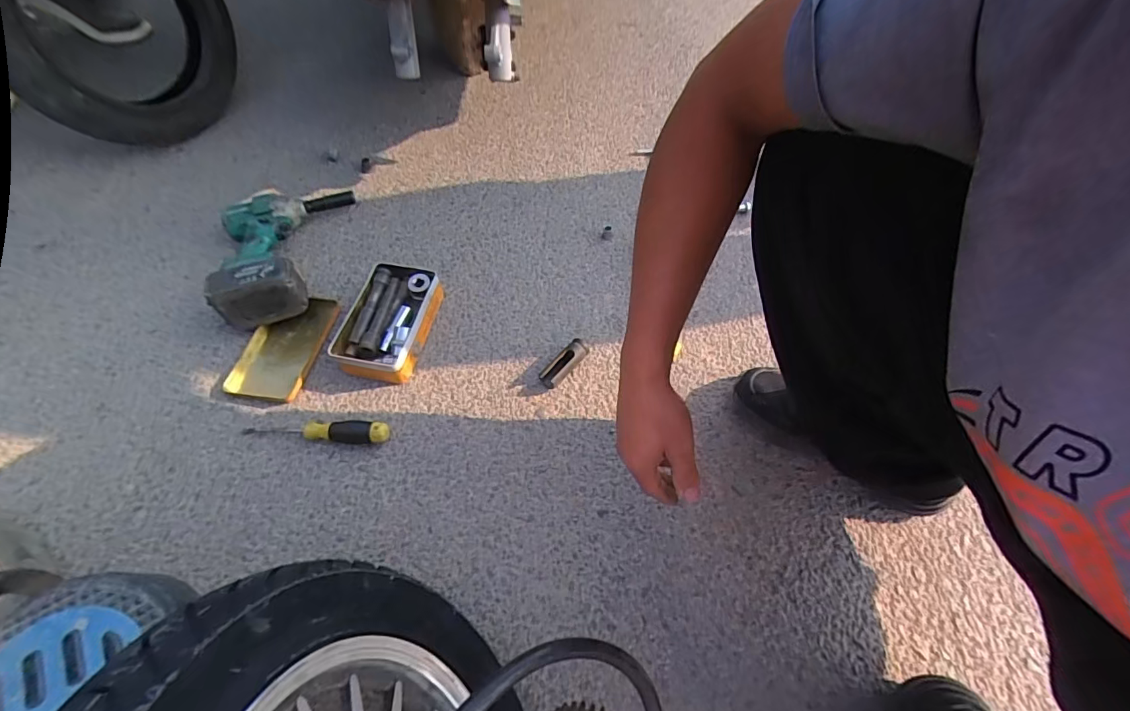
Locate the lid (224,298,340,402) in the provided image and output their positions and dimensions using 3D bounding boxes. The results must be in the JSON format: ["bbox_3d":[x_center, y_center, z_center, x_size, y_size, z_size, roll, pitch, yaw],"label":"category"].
[{"bbox_3d":[-0.405,-0.014,0.697,0.100,0.013,0.169,9,59,4],"label":"lid"}]

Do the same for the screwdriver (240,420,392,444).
[{"bbox_3d":[-0.322,0.093,0.624,0.191,0.030,0.033,4,58,1],"label":"screwdriver"}]

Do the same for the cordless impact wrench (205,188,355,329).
[{"bbox_3d":[-0.459,-0.166,0.751,0.172,0.085,0.275,2,58,0],"label":"cordless impact wrench"}]

